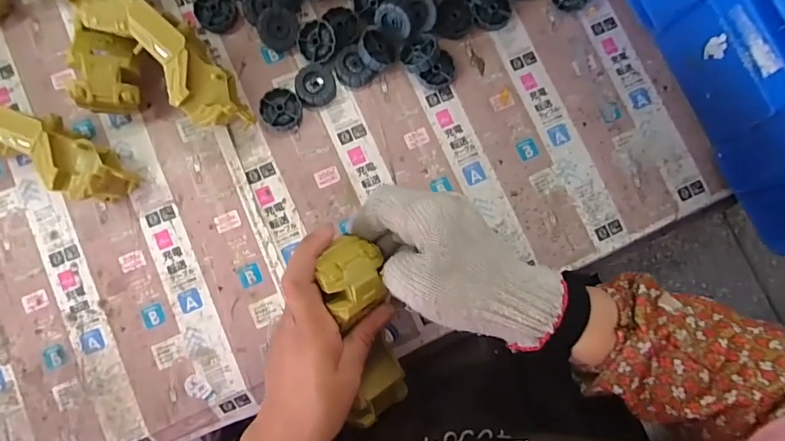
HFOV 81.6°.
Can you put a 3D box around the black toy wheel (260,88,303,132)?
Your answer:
[{"bbox_3d":[-0.105,-0.104,0.428,0.037,0.013,0.037,0,85,-3],"label":"black toy wheel"}]

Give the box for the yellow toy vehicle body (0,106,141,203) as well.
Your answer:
[{"bbox_3d":[-0.307,-0.064,0.400,0.171,0.057,0.054,24,85,2],"label":"yellow toy vehicle body"}]

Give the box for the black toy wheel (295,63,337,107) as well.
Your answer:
[{"bbox_3d":[-0.073,-0.129,0.435,0.036,0.013,0.040,-4,85,-3],"label":"black toy wheel"}]

